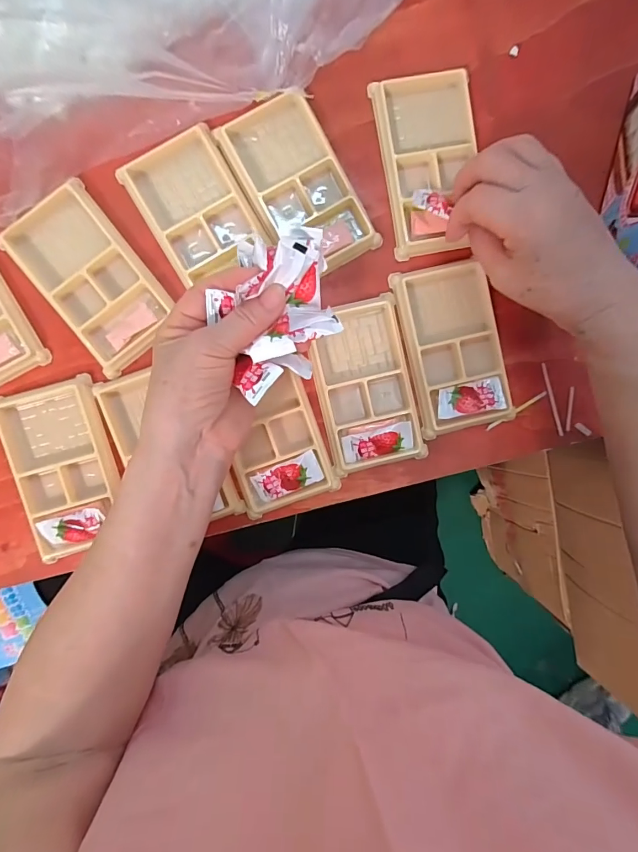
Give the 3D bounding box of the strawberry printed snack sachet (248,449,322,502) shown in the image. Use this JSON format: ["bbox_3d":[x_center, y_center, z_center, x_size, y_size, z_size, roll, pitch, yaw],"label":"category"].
[{"bbox_3d":[-0.025,0.042,0.347,0.055,0.010,0.025,-25,94,-1],"label":"strawberry printed snack sachet"}]

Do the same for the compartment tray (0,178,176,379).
[{"bbox_3d":[-0.177,-0.115,0.330,0.075,0.012,0.133,-36,94,-1],"label":"compartment tray"}]

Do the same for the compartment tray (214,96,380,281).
[{"bbox_3d":[-0.016,-0.190,0.335,0.073,0.011,0.137,-30,94,-1],"label":"compartment tray"}]

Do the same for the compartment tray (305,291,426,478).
[{"bbox_3d":[0.037,-0.033,0.346,0.080,0.010,0.135,-13,94,-2],"label":"compartment tray"}]

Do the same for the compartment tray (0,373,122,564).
[{"bbox_3d":[-0.203,0.034,0.338,0.076,0.012,0.135,-15,94,-2],"label":"compartment tray"}]

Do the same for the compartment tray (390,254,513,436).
[{"bbox_3d":[0.113,-0.064,0.348,0.079,0.013,0.136,-13,94,-2],"label":"compartment tray"}]

